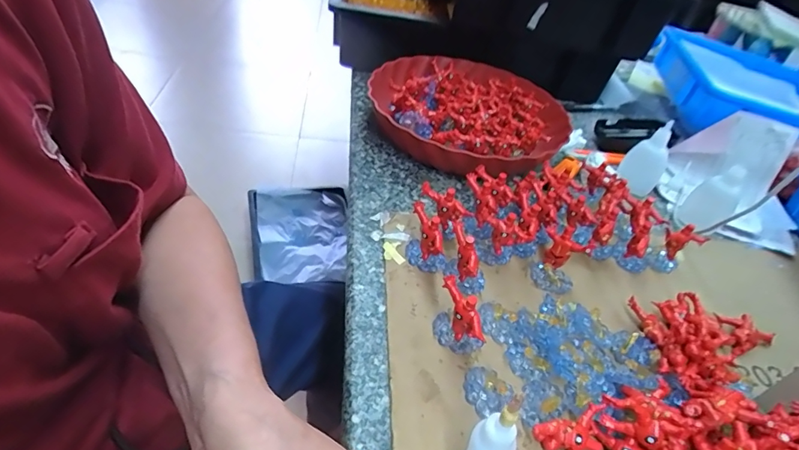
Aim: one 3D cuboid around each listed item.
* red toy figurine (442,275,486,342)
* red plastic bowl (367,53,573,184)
[{"bbox_3d":[0.045,0.066,0.320,0.012,0.051,0.041,-19,47,-25],"label":"red toy figurine"},{"bbox_3d":[0.087,-0.136,0.547,0.240,0.055,0.253,3,42,-3],"label":"red plastic bowl"}]

